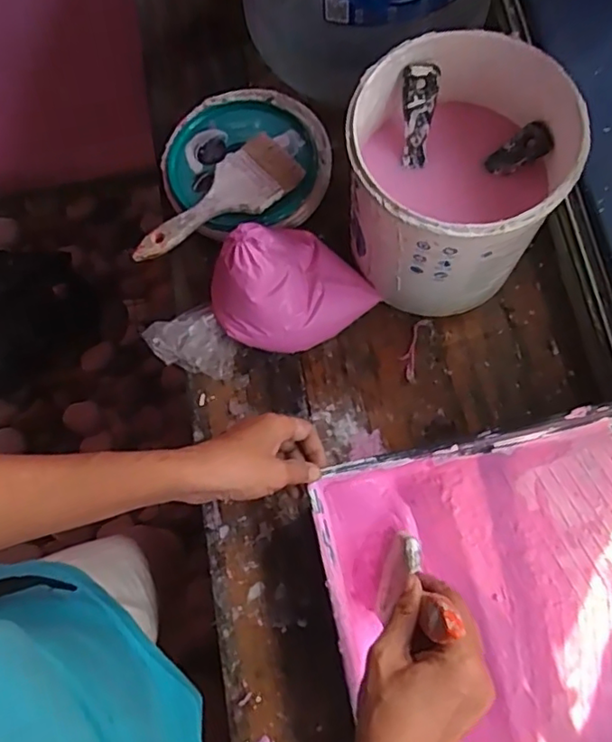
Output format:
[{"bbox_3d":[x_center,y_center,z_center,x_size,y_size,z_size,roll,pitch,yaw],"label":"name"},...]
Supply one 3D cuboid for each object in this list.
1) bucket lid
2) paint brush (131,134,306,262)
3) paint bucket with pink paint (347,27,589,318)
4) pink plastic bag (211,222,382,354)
[{"bbox_3d":[-0.064,-0.226,0.641,0.175,0.022,0.168,-1,72,2],"label":"bucket lid"},{"bbox_3d":[-0.093,-0.172,0.606,0.188,0.015,0.073,-39,75,-10],"label":"paint brush"},{"bbox_3d":[0.127,-0.157,0.534,0.175,0.183,0.169,5,73,3],"label":"paint bucket with pink paint"},{"bbox_3d":[-0.018,-0.085,0.582,0.146,0.096,0.116,-32,74,-8],"label":"pink plastic bag"}]

